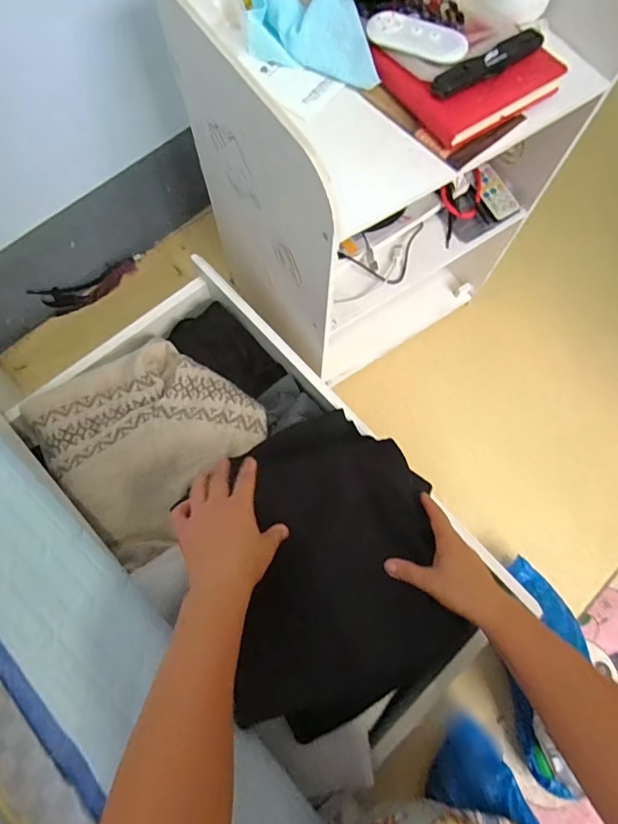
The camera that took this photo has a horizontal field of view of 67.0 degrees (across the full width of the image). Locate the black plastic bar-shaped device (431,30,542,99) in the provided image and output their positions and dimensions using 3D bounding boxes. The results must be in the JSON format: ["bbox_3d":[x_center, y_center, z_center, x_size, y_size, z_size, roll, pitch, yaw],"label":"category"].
[{"bbox_3d":[0.163,-0.316,0.421,0.119,0.015,0.020,-33,76,-11],"label":"black plastic bar-shaped device"}]

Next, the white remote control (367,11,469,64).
[{"bbox_3d":[0.098,-0.341,0.426,0.093,0.012,0.040,29,74,7],"label":"white remote control"}]

